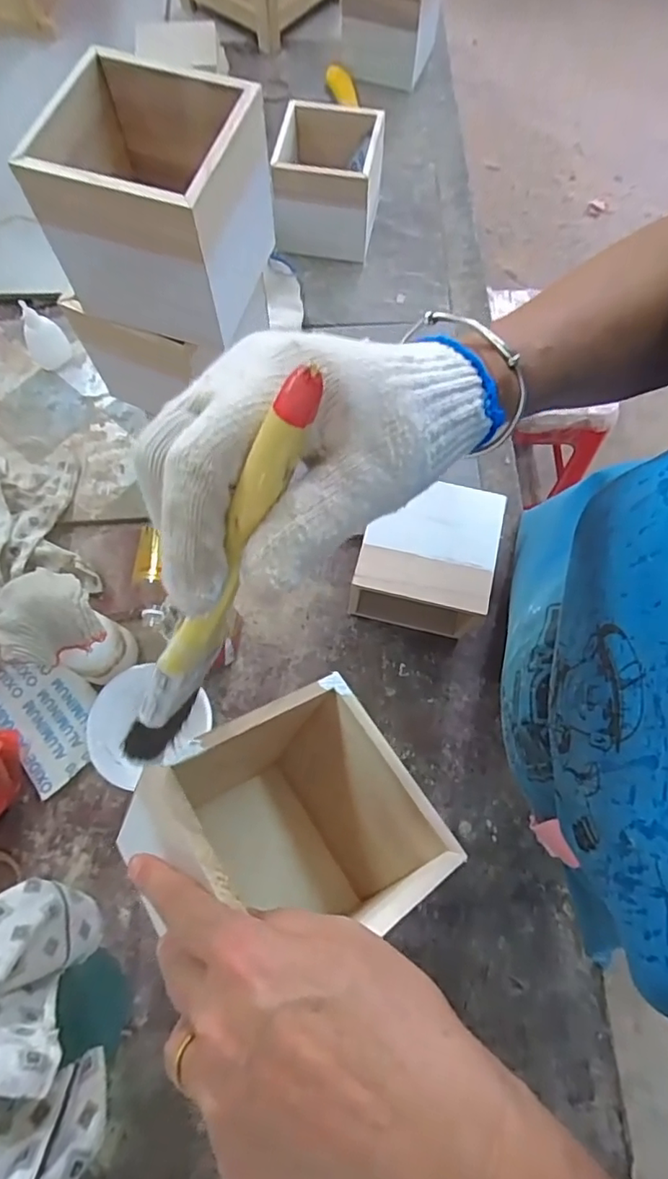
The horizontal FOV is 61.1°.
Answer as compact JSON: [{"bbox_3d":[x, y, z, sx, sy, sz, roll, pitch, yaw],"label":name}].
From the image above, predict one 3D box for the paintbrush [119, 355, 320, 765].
[{"bbox_3d":[-0.042,0.003,0.199,0.017,0.162,0.005,15,28,-27],"label":"paintbrush"}]

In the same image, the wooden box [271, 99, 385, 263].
[{"bbox_3d":[-0.007,-0.528,0.739,0.128,0.114,0.127,4,71,1],"label":"wooden box"}]

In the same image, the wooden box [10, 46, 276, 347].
[{"bbox_3d":[-0.131,-0.276,0.407,0.143,0.114,0.122,15,72,4],"label":"wooden box"}]

